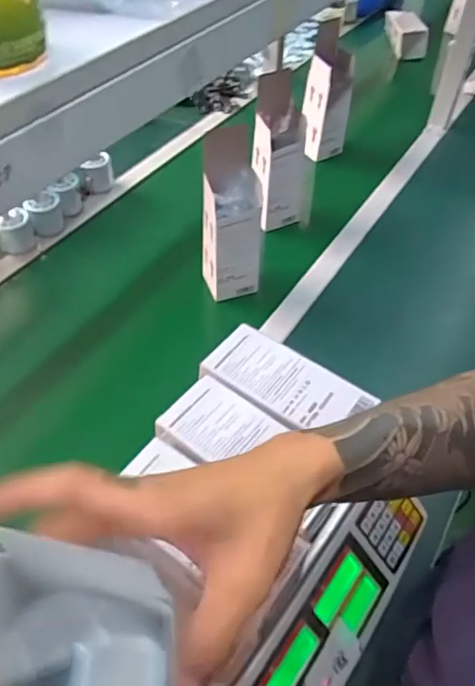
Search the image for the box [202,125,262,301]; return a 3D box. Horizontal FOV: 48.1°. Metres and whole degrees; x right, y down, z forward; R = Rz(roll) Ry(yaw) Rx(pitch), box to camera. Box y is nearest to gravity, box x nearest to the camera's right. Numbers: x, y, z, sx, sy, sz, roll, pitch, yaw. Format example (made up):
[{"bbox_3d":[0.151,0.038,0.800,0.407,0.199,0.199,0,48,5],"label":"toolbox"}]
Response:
[{"bbox_3d":[-0.009,-0.182,0.781,0.077,0.242,0.065,-12,50,-12],"label":"box"}]

